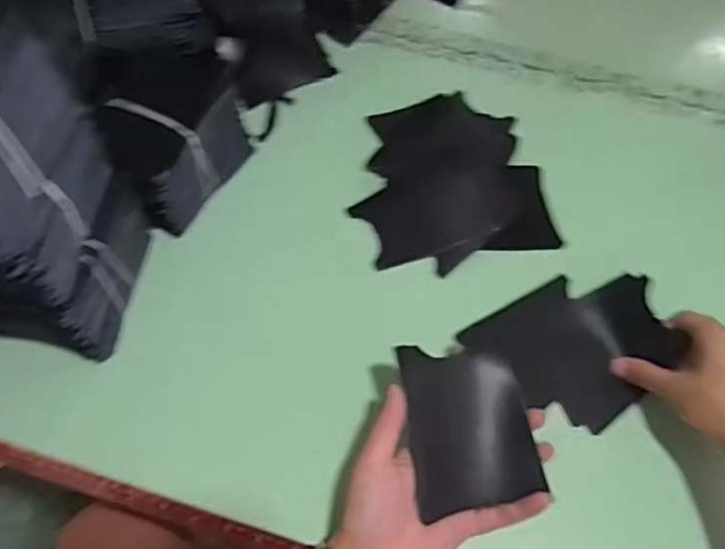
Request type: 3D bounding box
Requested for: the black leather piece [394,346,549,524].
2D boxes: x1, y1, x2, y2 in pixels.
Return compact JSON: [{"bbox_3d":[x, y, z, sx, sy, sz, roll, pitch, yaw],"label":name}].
[{"bbox_3d":[0.075,0.104,0.450,0.087,0.026,0.106,-4,62,-3],"label":"black leather piece"}]

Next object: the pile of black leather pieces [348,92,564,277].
[{"bbox_3d":[0.079,-0.093,0.625,0.172,0.009,0.191,-14,63,-9],"label":"pile of black leather pieces"}]

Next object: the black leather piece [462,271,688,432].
[{"bbox_3d":[0.176,0.052,0.527,0.135,0.033,0.122,-33,68,-17],"label":"black leather piece"}]

